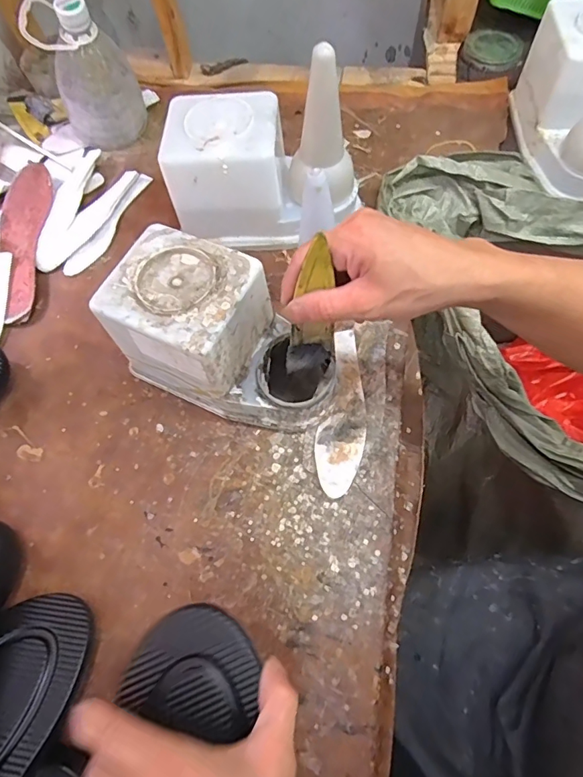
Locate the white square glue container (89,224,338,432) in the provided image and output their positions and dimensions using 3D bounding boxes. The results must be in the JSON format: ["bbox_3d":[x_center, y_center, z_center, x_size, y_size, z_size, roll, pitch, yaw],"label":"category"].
[{"bbox_3d":[-0.054,-0.042,0.405,0.187,0.117,0.100,23,68,14],"label":"white square glue container"}]

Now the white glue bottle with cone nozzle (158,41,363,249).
[{"bbox_3d":[-0.027,-0.234,0.472,0.191,0.150,0.099,0,65,4],"label":"white glue bottle with cone nozzle"}]

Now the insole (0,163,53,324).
[{"bbox_3d":[-0.317,-0.172,0.534,0.067,0.007,0.217,-7,69,14],"label":"insole"}]

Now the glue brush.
[{"bbox_3d":[0.016,-0.052,0.331,0.035,0.111,0.014,-6,57,-7],"label":"glue brush"}]

